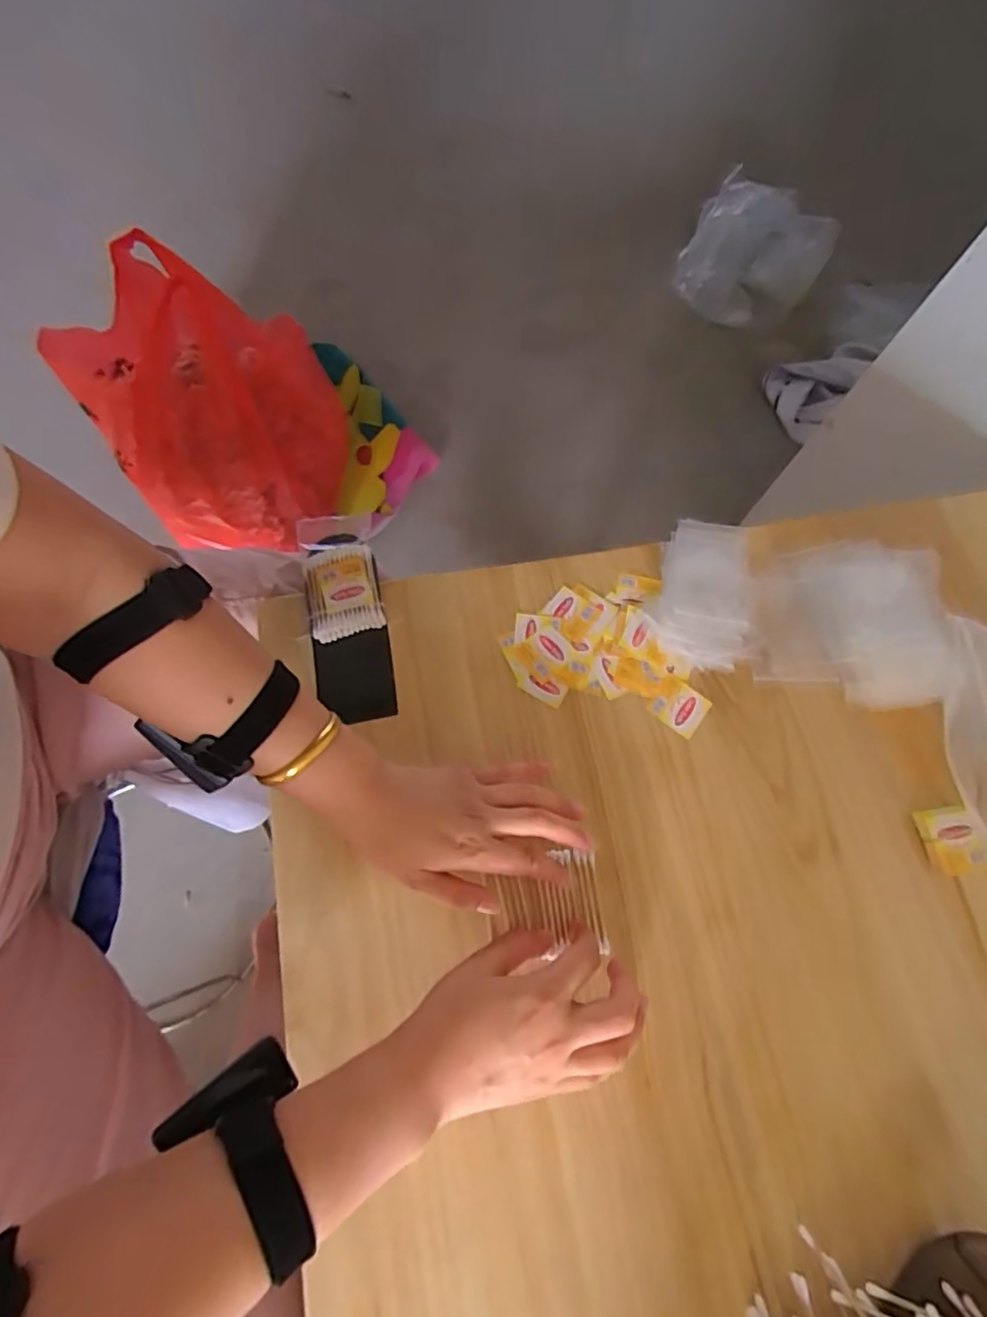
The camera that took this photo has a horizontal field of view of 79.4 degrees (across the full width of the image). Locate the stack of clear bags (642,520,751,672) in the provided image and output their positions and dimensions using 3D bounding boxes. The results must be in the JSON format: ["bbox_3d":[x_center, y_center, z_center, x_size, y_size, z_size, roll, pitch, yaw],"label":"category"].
[{"bbox_3d":[0.179,-0.057,0.519,0.085,0.011,0.136,9,69,-1],"label":"stack of clear bags"}]

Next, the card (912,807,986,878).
[{"bbox_3d":[0.351,0.140,0.454,0.038,0.013,0.049,-9,69,-4],"label":"card"}]

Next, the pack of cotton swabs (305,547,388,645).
[{"bbox_3d":[-0.125,-0.055,0.500,0.057,0.025,0.074,-10,71,-8],"label":"pack of cotton swabs"}]

